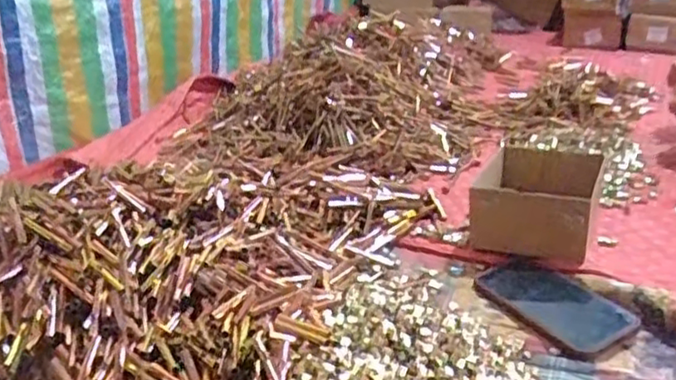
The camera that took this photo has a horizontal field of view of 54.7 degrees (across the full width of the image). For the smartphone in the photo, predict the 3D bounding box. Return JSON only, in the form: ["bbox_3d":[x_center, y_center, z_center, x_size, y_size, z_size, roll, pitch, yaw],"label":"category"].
[{"bbox_3d":[0.207,0.108,0.644,0.079,0.010,0.165,-24,25,-20],"label":"smartphone"}]

